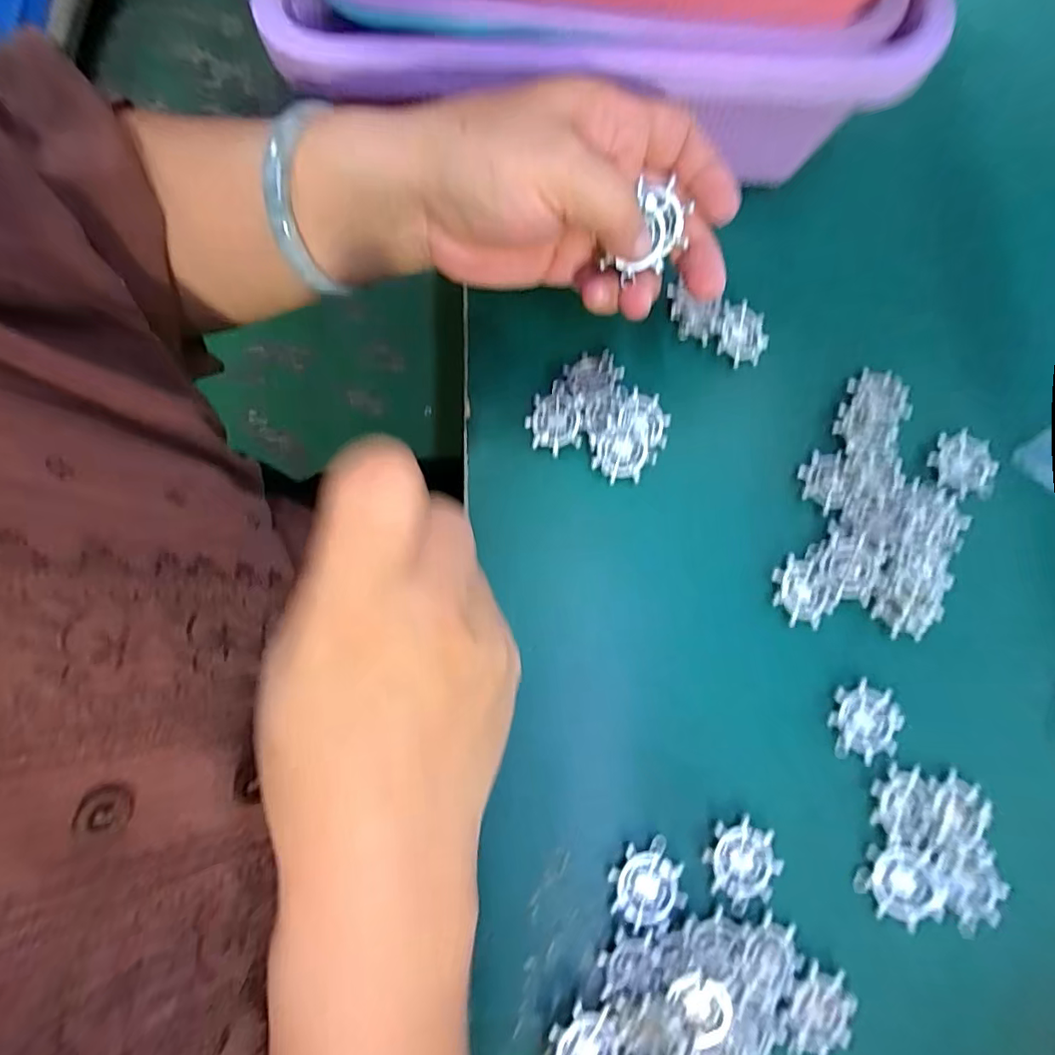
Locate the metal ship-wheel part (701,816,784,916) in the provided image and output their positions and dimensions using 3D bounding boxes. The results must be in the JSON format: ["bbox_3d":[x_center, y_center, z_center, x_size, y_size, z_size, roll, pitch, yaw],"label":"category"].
[{"bbox_3d":[0.094,0.146,0.233,0.032,0.004,0.035,-13,78,-3],"label":"metal ship-wheel part"}]

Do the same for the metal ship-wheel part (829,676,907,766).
[{"bbox_3d":[0.156,0.090,0.246,0.031,0.004,0.036,24,78,5],"label":"metal ship-wheel part"}]

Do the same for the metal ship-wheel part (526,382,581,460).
[{"bbox_3d":[0.014,-0.056,0.276,0.028,0.008,0.035,5,77,1],"label":"metal ship-wheel part"}]

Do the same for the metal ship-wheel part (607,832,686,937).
[{"bbox_3d":[0.052,0.154,0.230,0.032,0.004,0.034,-5,77,-2],"label":"metal ship-wheel part"}]

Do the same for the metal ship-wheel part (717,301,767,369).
[{"bbox_3d":[0.117,-0.105,0.292,0.029,0.004,0.032,10,88,-13],"label":"metal ship-wheel part"}]

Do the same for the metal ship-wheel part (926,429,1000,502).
[{"bbox_3d":[0.226,-0.032,0.277,0.033,0.004,0.036,0,77,0],"label":"metal ship-wheel part"}]

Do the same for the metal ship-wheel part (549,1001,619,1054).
[{"bbox_3d":[0.022,0.211,0.216,0.028,0.004,0.031,7,75,-8],"label":"metal ship-wheel part"}]

